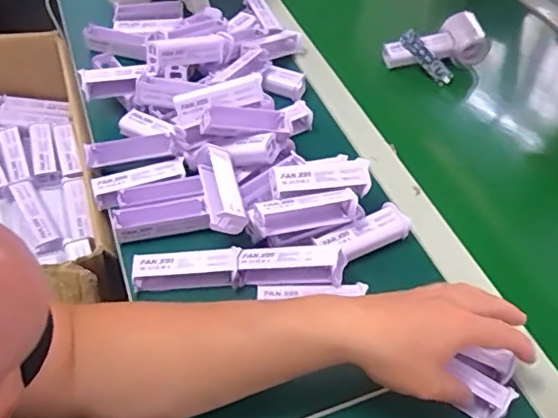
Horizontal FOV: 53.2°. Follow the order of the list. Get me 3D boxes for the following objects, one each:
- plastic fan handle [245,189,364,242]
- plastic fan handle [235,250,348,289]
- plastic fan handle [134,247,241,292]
[{"bbox_3d":[0.027,0.007,0.550,0.112,0.036,0.031,-3,50,-8],"label":"plastic fan handle"},{"bbox_3d":[0.008,0.055,0.530,0.104,0.025,0.030,-3,48,10],"label":"plastic fan handle"},{"bbox_3d":[-0.089,0.058,0.539,0.098,0.026,0.027,-2,50,-7],"label":"plastic fan handle"}]

